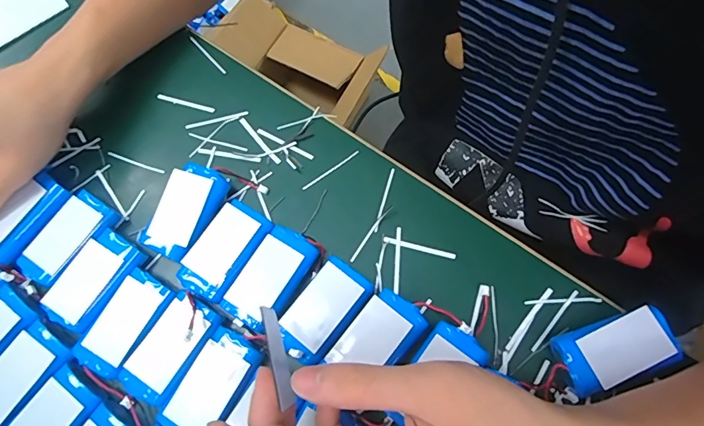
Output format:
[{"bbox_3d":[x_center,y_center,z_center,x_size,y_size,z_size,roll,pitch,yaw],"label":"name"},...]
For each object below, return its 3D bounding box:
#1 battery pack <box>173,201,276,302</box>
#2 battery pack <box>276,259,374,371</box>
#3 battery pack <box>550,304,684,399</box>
[{"bbox_3d":[-0.087,0.027,0.307,0.037,0.016,0.067,29,72,13],"label":"battery pack"},{"bbox_3d":[-0.018,0.064,0.289,0.036,0.018,0.064,37,74,15],"label":"battery pack"},{"bbox_3d":[0.159,0.084,0.272,0.067,0.024,0.035,-18,69,-5],"label":"battery pack"}]

